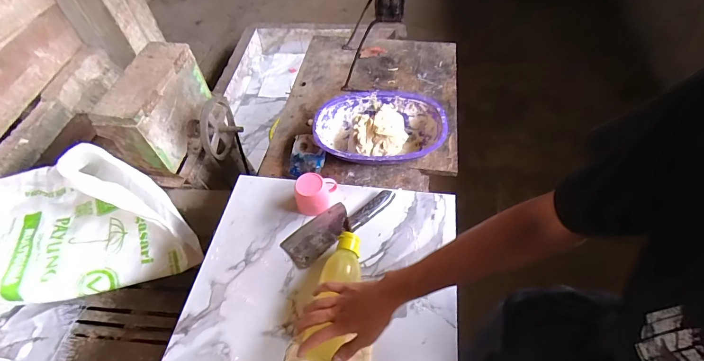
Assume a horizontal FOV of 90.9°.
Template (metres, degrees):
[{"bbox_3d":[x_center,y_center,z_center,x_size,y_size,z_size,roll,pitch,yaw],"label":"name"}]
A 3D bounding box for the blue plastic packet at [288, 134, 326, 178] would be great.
[{"bbox_3d":[-0.105,-0.061,0.833,0.082,0.022,0.113,4,53,7],"label":"blue plastic packet"}]

